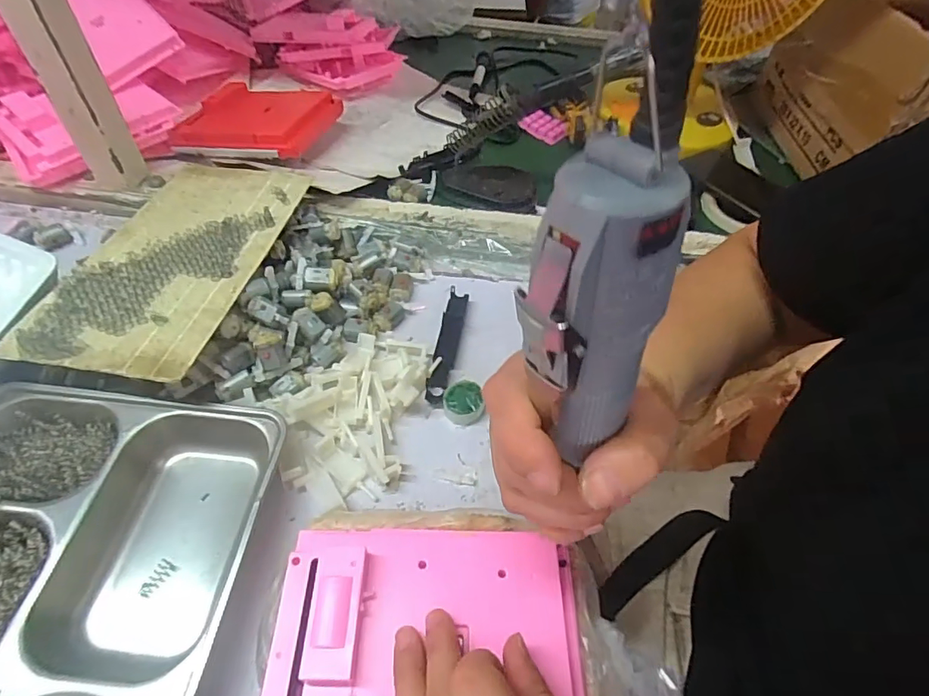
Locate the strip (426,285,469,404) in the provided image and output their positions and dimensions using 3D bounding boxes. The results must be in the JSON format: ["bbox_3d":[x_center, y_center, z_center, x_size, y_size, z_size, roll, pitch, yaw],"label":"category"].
[{"bbox_3d":[-0.015,-0.005,0.446,0.019,0.013,0.119,10,52,2],"label":"strip"}]

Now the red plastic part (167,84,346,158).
[{"bbox_3d":[-0.238,-0.266,0.589,0.162,0.031,0.120,13,52,4],"label":"red plastic part"}]

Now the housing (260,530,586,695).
[{"bbox_3d":[-0.018,0.152,0.253,0.157,0.024,0.123,2,52,-4],"label":"housing"}]

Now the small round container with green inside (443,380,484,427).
[{"bbox_3d":[-0.002,0.044,0.407,0.030,0.016,0.033,3,52,-4],"label":"small round container with green inside"}]

